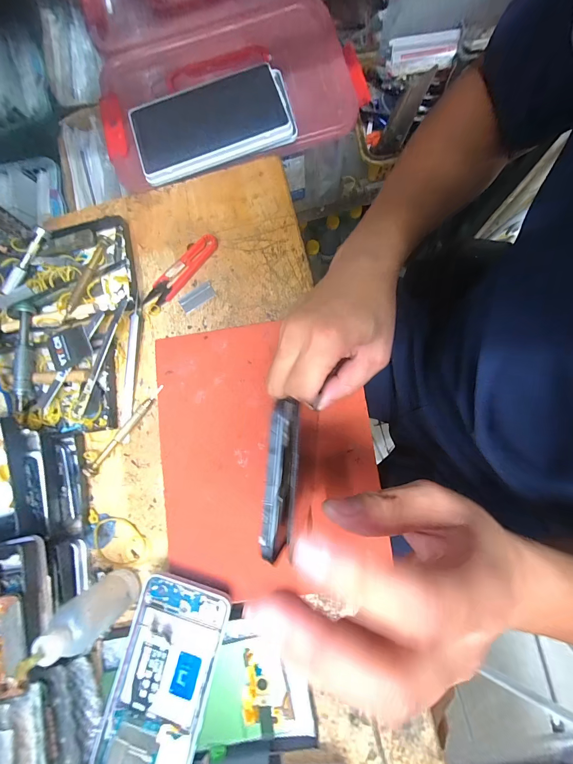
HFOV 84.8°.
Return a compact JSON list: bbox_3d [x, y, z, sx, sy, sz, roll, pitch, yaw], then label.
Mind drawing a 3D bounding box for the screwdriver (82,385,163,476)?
[{"bbox_3d":[-0.160,0.047,0.311,0.011,0.009,0.110,38,86,8],"label":"screwdriver"}]

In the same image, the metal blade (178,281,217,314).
[{"bbox_3d":[-0.094,-0.089,0.332,0.039,0.004,0.018,-33,84,0],"label":"metal blade"}]

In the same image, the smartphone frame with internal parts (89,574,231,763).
[{"bbox_3d":[-0.103,0.249,0.262,0.078,0.014,0.154,14,83,6],"label":"smartphone frame with internal parts"}]

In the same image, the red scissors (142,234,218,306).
[{"bbox_3d":[-0.112,-0.118,0.330,0.023,0.012,0.098,42,86,8],"label":"red scissors"}]

